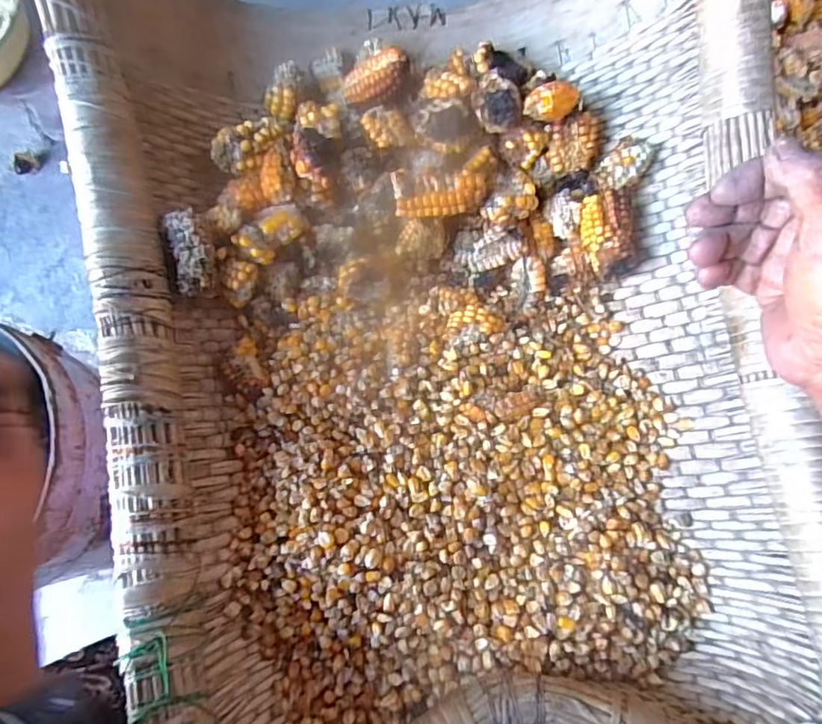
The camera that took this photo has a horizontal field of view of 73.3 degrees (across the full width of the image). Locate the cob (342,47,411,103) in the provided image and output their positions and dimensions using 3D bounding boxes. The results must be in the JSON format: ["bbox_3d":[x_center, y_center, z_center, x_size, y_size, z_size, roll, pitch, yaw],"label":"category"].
[{"bbox_3d":[-0.023,-0.196,0.384,0.046,0.018,0.029,-14,71,26],"label":"cob"}]

